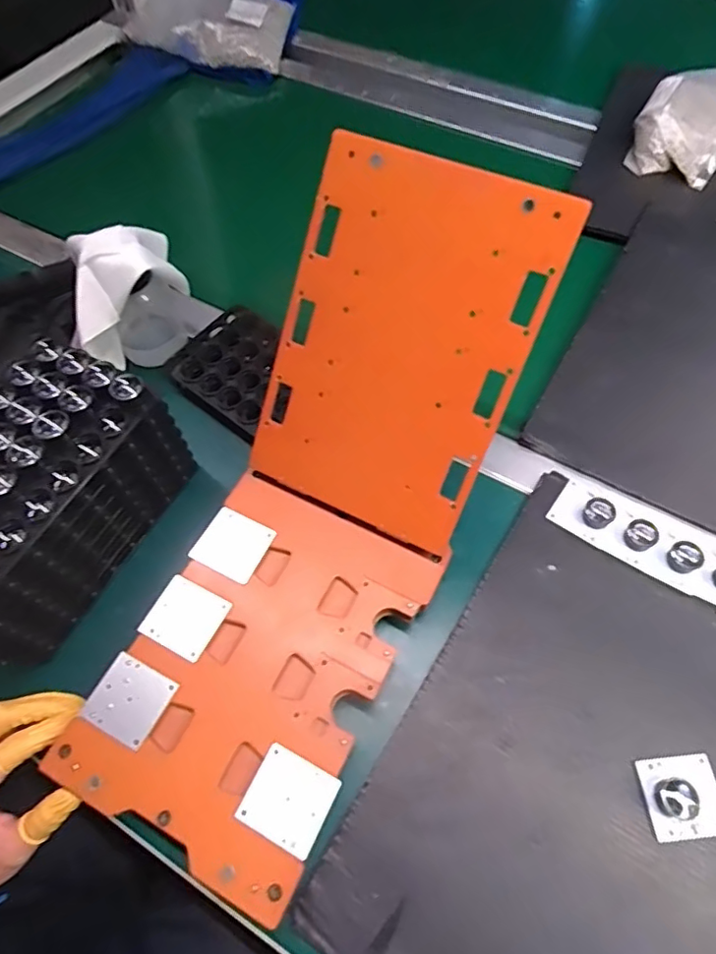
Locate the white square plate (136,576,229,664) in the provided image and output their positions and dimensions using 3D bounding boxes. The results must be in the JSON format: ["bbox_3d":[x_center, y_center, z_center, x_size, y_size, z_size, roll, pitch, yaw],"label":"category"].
[{"bbox_3d":[-0.119,0.097,0.386,0.048,0.005,0.045,24,65,14],"label":"white square plate"}]

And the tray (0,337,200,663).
[{"bbox_3d":[-0.222,0.020,0.401,0.099,0.126,0.193,27,65,15],"label":"tray"}]

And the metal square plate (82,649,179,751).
[{"bbox_3d":[-0.147,0.144,0.362,0.045,0.005,0.044,25,65,14],"label":"metal square plate"}]

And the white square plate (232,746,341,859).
[{"bbox_3d":[-0.041,0.191,0.331,0.047,0.004,0.045,25,65,14],"label":"white square plate"}]

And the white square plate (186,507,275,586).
[{"bbox_3d":[-0.092,0.050,0.411,0.049,0.005,0.045,23,64,13],"label":"white square plate"}]

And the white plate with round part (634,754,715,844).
[{"bbox_3d":[0.205,0.198,0.346,0.049,0.022,0.045,-6,61,-2],"label":"white plate with round part"}]

